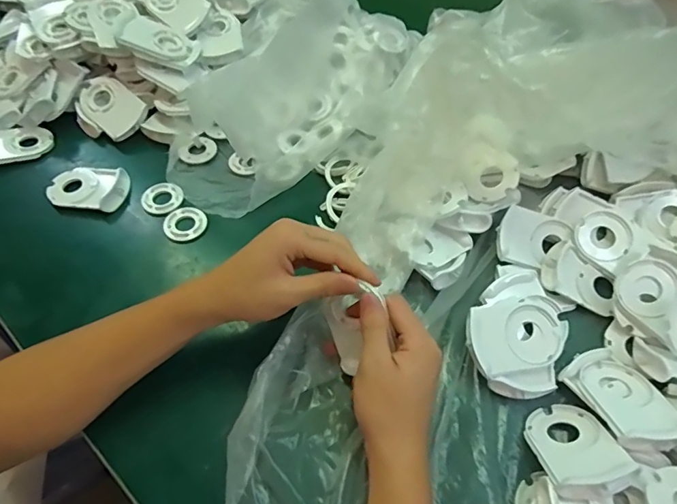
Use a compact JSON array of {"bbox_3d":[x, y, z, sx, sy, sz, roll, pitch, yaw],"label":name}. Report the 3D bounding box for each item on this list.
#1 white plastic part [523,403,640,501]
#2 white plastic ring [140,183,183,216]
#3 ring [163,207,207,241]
[{"bbox_3d":[0.178,0.149,0.359,0.055,0.017,0.082,-19,13,4],"label":"white plastic part"},{"bbox_3d":[-0.196,-0.061,0.527,0.044,0.004,0.043,0,54,-1],"label":"white plastic ring"},{"bbox_3d":[-0.163,-0.030,0.504,0.043,0.004,0.043,-1,57,1],"label":"ring"}]

